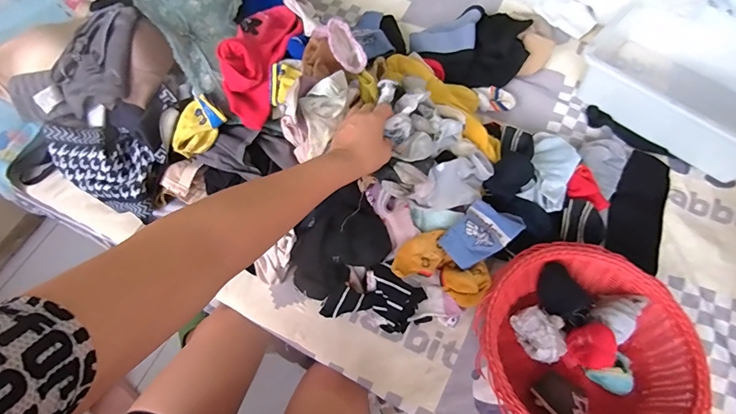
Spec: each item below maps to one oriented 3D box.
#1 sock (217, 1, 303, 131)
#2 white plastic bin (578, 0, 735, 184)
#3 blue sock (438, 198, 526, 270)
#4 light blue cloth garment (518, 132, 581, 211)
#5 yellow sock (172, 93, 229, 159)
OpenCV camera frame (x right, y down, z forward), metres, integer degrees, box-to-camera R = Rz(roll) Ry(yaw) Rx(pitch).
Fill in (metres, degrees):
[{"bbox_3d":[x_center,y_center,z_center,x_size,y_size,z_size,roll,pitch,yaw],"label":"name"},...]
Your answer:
[{"bbox_3d":[-0.167,-0.242,0.615,0.082,0.065,0.241,12,65,7],"label":"sock"},{"bbox_3d":[0.622,-0.242,0.749,0.296,0.117,0.355,-41,70,-17],"label":"white plastic bin"},{"bbox_3d":[0.163,0.035,0.580,0.123,0.031,0.073,-32,106,0],"label":"blue sock"},{"bbox_3d":[0.302,-0.060,0.665,0.071,0.044,0.154,21,67,10],"label":"light blue cloth garment"},{"bbox_3d":[-0.253,-0.116,0.582,0.062,0.030,0.080,33,69,15],"label":"yellow sock"}]

